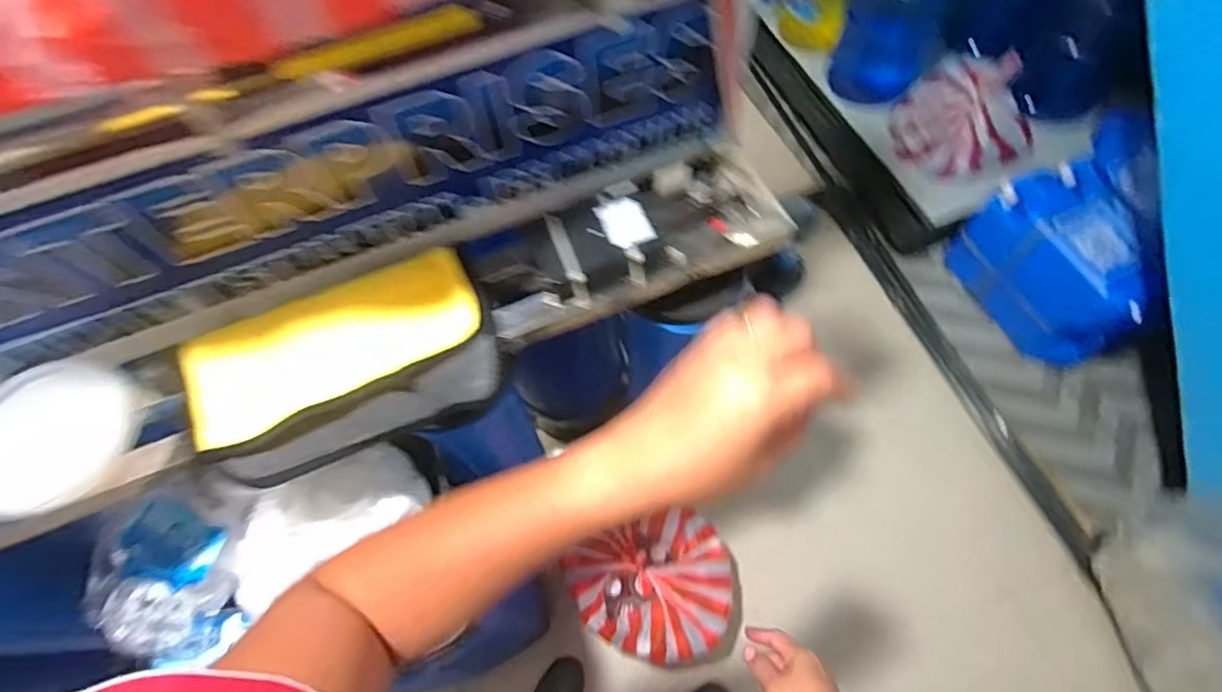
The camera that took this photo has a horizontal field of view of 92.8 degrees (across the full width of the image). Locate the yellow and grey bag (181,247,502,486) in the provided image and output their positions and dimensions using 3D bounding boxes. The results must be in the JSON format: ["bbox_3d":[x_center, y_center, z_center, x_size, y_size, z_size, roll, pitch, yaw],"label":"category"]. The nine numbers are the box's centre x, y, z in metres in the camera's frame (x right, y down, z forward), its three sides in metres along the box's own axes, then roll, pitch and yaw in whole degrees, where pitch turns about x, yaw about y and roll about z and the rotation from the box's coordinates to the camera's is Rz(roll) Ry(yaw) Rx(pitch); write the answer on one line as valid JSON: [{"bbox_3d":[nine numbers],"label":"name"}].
[{"bbox_3d":[-0.207,0.014,0.461,0.224,0.055,0.126,-21,65,-8],"label":"yellow and grey bag"}]

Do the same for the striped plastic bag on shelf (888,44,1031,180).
[{"bbox_3d":[0.917,-0.590,1.501,0.271,0.184,0.305,-37,68,-15],"label":"striped plastic bag on shelf"}]

